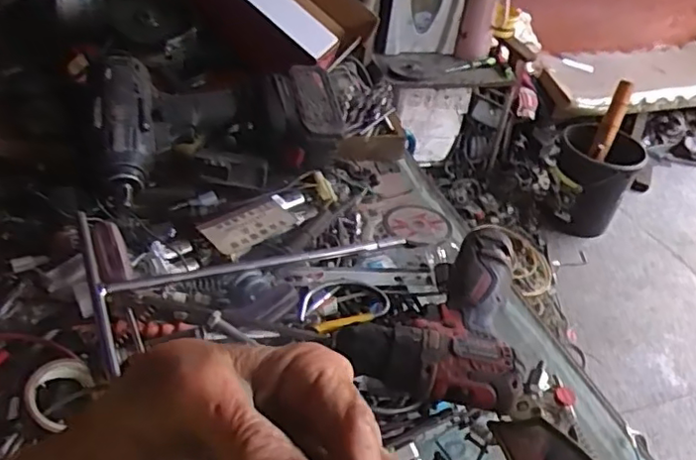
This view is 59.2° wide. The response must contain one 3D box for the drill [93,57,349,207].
[{"bbox_3d":[-0.138,-0.121,0.662,0.257,0.081,0.147,-11,42,-21],"label":"drill"}]

